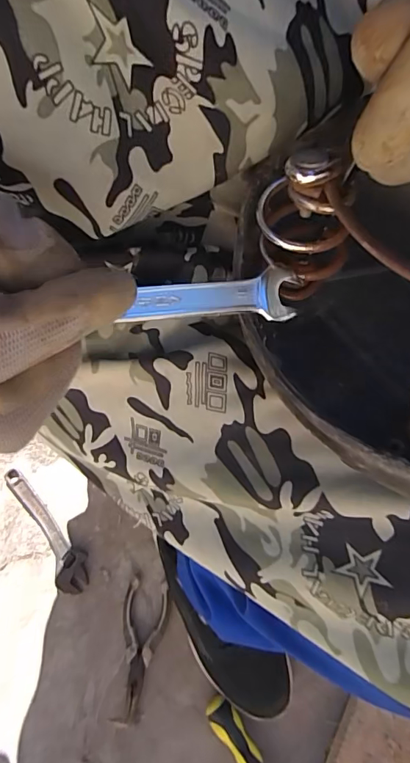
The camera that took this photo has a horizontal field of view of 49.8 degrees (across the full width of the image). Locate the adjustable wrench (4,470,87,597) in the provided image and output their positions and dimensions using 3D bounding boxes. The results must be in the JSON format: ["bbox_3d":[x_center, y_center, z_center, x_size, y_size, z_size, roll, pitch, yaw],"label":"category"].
[{"bbox_3d":[-0.217,0.198,0.606,0.046,0.010,0.189,-32,71,-10],"label":"adjustable wrench"}]

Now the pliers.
[{"bbox_3d":[-0.079,0.336,0.550,0.056,0.013,0.158,3,69,4],"label":"pliers"}]

